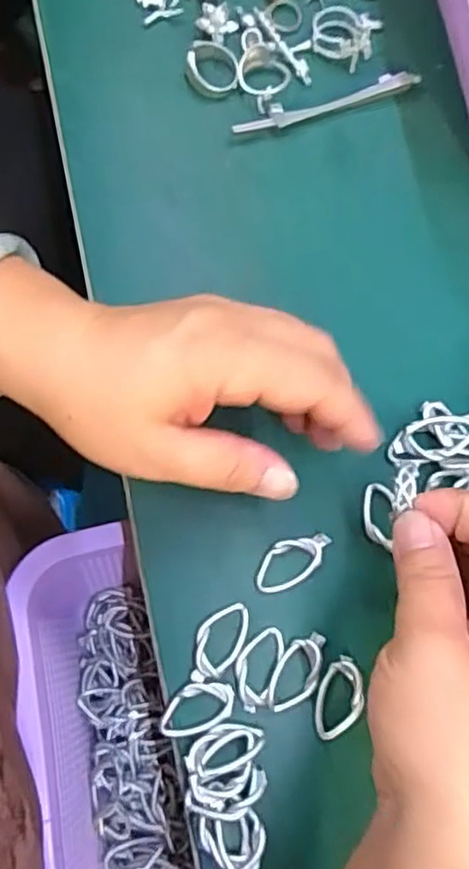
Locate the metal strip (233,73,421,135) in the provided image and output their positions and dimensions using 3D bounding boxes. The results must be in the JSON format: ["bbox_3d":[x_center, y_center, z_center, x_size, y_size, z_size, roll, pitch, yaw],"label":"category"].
[{"bbox_3d":[0.047,-0.168,0.336,0.100,0.004,0.011,-19,82,-6],"label":"metal strip"}]

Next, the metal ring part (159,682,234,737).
[{"bbox_3d":[-0.016,0.113,0.274,0.032,0.004,0.018,-18,81,-6],"label":"metal ring part"}]

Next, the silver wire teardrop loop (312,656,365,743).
[{"bbox_3d":[0.045,0.110,0.278,0.020,0.004,0.034,12,80,-1],"label":"silver wire teardrop loop"}]

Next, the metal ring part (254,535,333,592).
[{"bbox_3d":[0.025,0.055,0.288,0.037,0.004,0.019,-39,84,-9],"label":"metal ring part"}]

